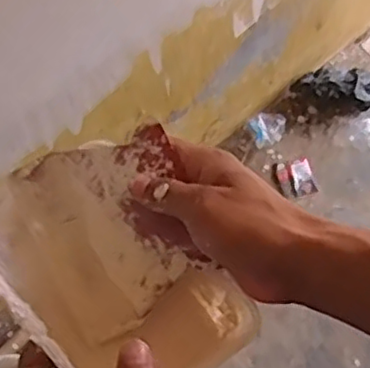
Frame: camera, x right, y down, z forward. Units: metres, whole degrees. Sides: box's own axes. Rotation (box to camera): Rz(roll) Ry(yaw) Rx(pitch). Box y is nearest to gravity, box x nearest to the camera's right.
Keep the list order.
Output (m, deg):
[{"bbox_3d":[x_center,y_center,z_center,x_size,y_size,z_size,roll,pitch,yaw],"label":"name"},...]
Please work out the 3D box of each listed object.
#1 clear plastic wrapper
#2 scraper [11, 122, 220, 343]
[{"bbox_3d":[0.201,-0.135,1.580,0.103,0.046,0.077,-20,69,-12],"label":"clear plastic wrapper"},{"bbox_3d":[-0.043,0.029,0.431,0.098,0.004,0.120,-24,92,4],"label":"scraper"}]

